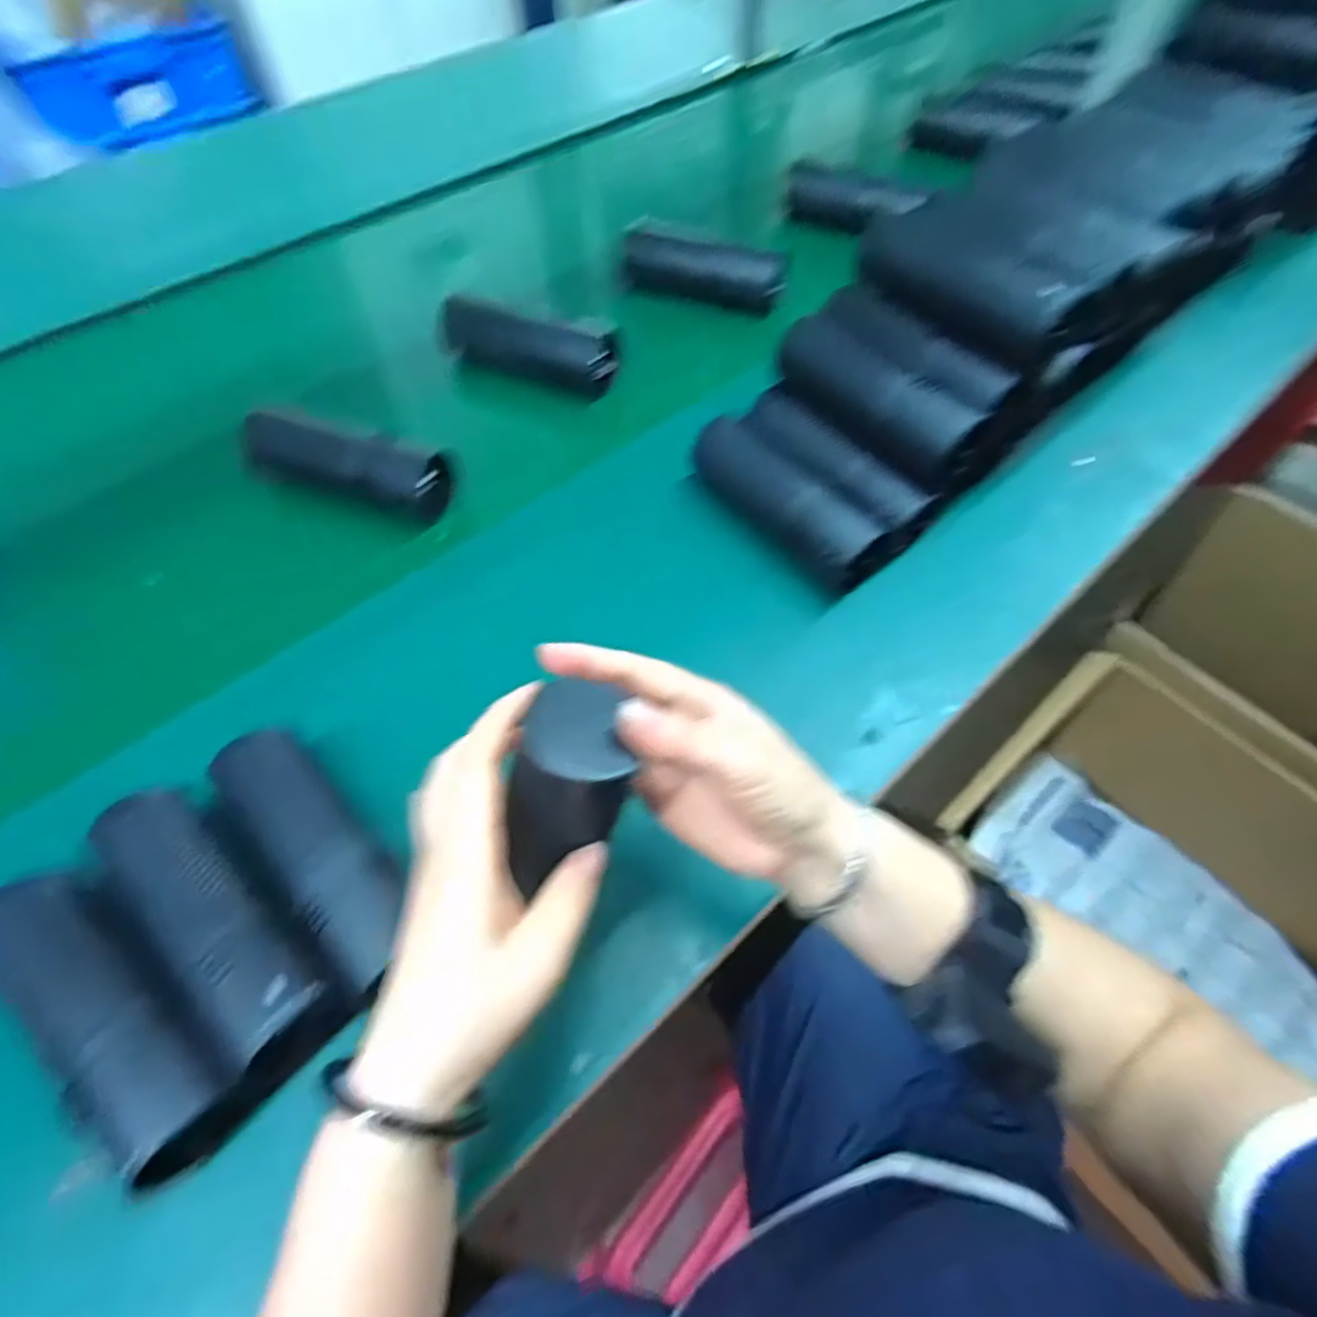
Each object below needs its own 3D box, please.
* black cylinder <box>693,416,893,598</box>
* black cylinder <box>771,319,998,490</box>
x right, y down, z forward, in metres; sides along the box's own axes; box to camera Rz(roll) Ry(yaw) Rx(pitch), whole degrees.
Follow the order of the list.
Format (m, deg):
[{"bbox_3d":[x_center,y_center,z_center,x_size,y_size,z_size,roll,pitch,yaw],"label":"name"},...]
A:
[{"bbox_3d":[0.093,-0.117,0.522,0.049,0.040,0.167,-37,65,-21],"label":"black cylinder"},{"bbox_3d":[0.154,-0.193,0.507,0.042,0.040,0.169,-32,63,-18],"label":"black cylinder"}]

